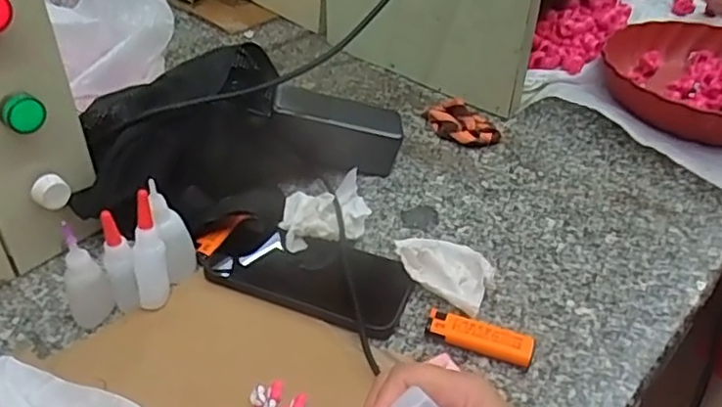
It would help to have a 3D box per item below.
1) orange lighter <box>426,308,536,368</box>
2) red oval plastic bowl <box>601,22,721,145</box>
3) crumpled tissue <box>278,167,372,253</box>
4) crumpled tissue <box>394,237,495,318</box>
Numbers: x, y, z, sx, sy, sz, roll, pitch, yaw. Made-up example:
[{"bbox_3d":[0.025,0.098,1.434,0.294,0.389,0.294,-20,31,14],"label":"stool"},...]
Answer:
[{"bbox_3d":[0.091,0.101,0.485,0.079,0.015,0.025,14,41,14],"label":"orange lighter"},{"bbox_3d":[0.421,-0.144,0.778,0.237,0.059,0.251,13,41,13],"label":"red oval plastic bowl"},{"bbox_3d":[-0.032,0.003,0.584,0.077,0.041,0.104,0,40,-3],"label":"crumpled tissue"},{"bbox_3d":[0.069,0.051,0.537,0.091,0.025,0.066,24,44,25],"label":"crumpled tissue"}]

